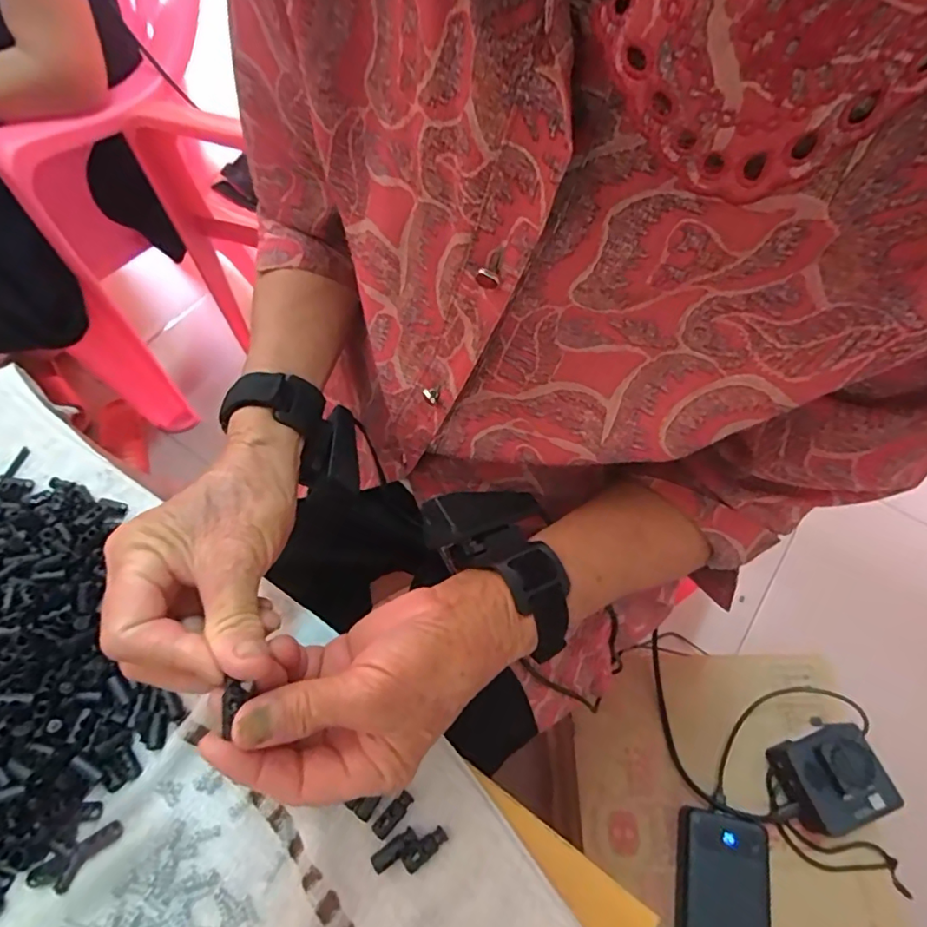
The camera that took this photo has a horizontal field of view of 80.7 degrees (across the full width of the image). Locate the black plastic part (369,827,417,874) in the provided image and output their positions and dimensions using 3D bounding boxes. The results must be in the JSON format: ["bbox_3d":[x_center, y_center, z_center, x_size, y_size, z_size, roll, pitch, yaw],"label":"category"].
[{"bbox_3d":[-0.036,0.200,0.282,0.025,0.004,0.009,-32,66,-14],"label":"black plastic part"}]

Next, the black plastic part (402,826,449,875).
[{"bbox_3d":[-0.020,0.199,0.282,0.024,0.004,0.010,-35,67,-15],"label":"black plastic part"}]

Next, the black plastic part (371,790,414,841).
[{"bbox_3d":[-0.037,0.186,0.290,0.009,0.004,0.025,40,70,20],"label":"black plastic part"}]

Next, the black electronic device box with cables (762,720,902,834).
[{"bbox_3d":[0.340,0.293,0.511,0.081,0.054,0.078,-18,63,-8],"label":"black electronic device box with cables"}]

